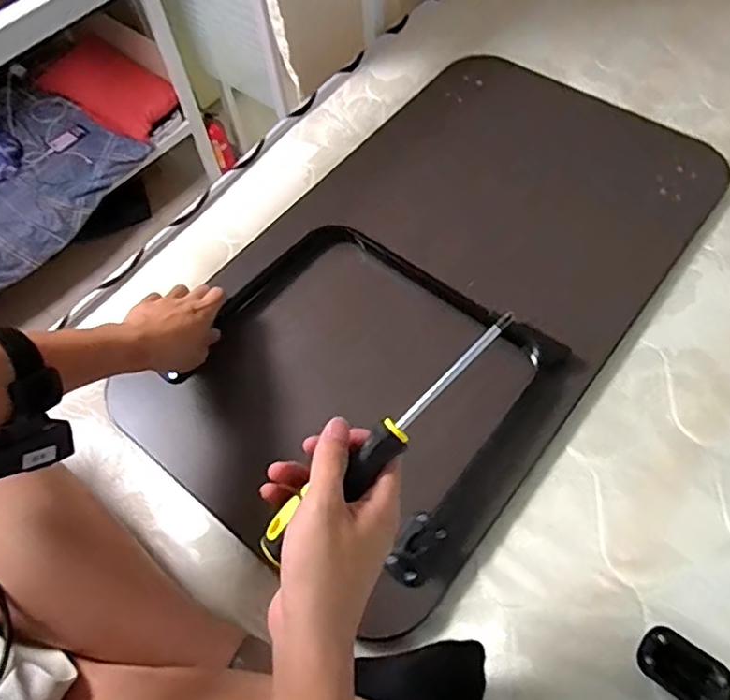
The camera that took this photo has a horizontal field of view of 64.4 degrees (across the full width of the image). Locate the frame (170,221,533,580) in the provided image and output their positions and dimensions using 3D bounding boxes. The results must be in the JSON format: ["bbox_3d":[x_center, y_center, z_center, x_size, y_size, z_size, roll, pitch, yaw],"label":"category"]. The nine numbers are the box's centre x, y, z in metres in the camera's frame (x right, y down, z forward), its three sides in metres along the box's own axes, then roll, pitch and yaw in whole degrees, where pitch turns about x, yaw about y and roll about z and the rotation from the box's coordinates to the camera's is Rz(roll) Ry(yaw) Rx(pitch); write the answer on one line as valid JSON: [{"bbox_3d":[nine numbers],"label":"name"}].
[{"bbox_3d":[0.002,0.017,0.569,0.331,0.032,0.260,39,69,24],"label":"frame"}]

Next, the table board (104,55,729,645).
[{"bbox_3d":[0.087,-0.086,0.630,0.390,0.032,0.675,33,67,22],"label":"table board"}]

